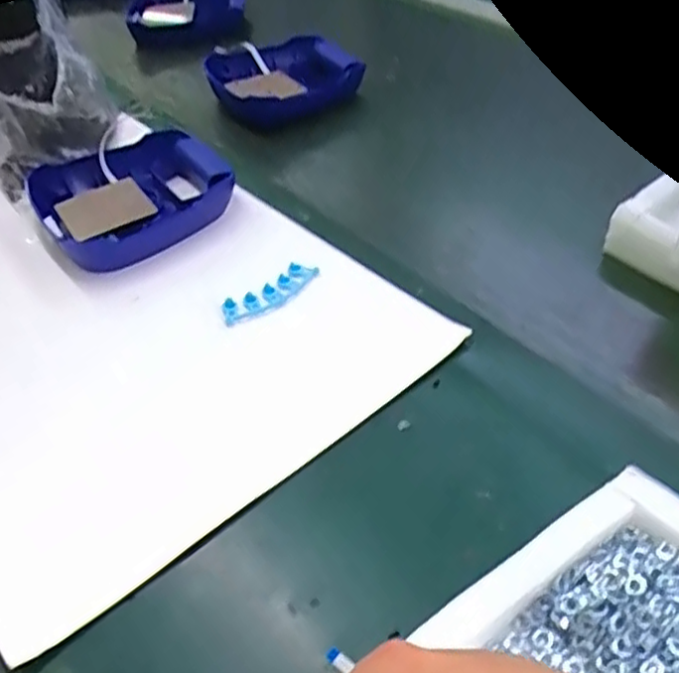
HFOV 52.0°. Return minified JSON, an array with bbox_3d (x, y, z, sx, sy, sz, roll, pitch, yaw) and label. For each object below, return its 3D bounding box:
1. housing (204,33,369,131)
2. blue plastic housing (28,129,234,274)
[{"bbox_3d":[-0.074,-0.339,0.921,0.176,0.052,0.173,-21,46,-15],"label":"housing"},{"bbox_3d":[-0.208,-0.145,0.725,0.205,0.053,0.169,-33,50,-25],"label":"blue plastic housing"}]

